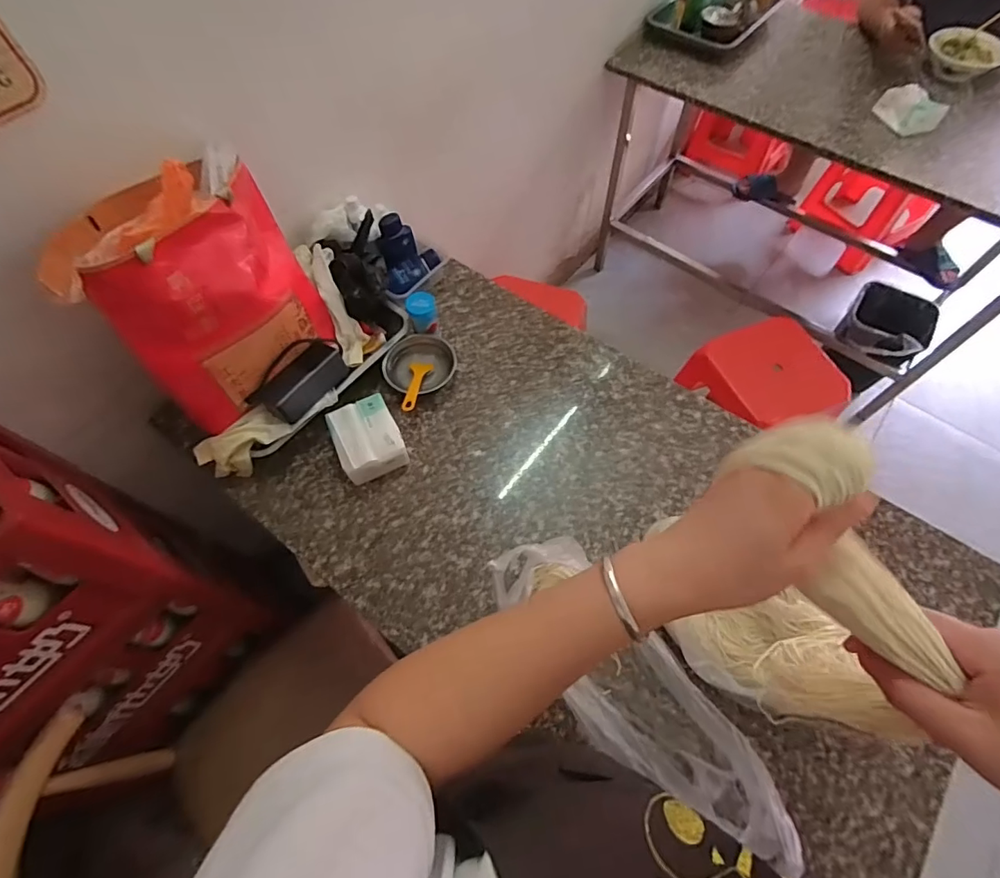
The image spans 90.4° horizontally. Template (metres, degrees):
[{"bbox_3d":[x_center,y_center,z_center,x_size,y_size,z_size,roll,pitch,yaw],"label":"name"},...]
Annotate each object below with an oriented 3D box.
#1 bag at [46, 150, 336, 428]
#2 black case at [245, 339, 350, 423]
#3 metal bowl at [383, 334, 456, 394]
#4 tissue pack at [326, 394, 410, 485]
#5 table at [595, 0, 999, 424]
[{"bbox_3d":[-0.389,-0.206,0.669,0.246,0.252,0.201,-36,67,-16],"label":"bag"},{"bbox_3d":[-0.305,-0.098,0.761,0.055,0.096,0.156,13,59,41],"label":"black case"},{"bbox_3d":[-0.136,-0.128,0.845,0.111,0.041,0.097,12,63,7],"label":"metal bowl"},{"bbox_3d":[-0.203,0.001,0.764,0.094,0.061,0.113,-25,65,-12],"label":"tissue pack"},{"bbox_3d":[0.899,-0.741,1.546,1.116,0.736,0.623,32,68,16],"label":"table"}]

